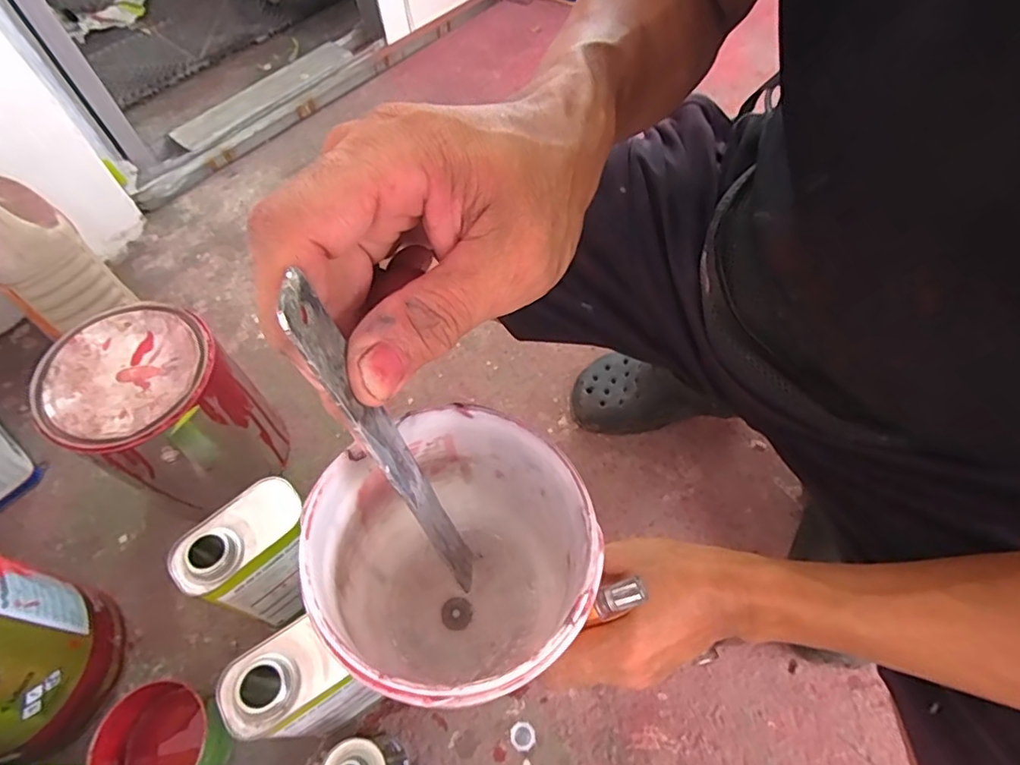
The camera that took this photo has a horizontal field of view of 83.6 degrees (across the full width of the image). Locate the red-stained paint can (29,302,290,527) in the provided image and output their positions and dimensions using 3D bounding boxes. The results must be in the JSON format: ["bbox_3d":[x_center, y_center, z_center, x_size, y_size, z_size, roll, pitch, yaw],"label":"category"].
[{"bbox_3d":[-0.364,0.046,0.628,0.153,0.210,0.155,-1,59,1],"label":"red-stained paint can"}]

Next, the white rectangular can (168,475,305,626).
[{"bbox_3d":[-0.232,0.168,0.550,0.109,0.149,0.062,-39,66,-19],"label":"white rectangular can"}]

